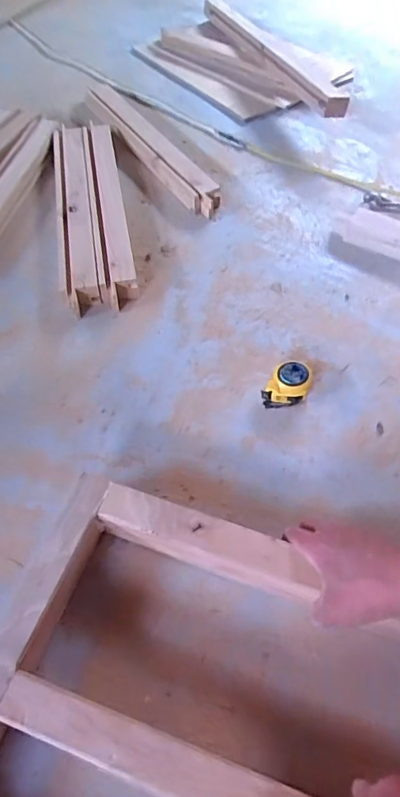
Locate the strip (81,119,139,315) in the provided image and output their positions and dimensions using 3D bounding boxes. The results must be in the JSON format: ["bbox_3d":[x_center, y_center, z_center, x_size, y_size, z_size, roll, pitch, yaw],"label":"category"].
[{"bbox_3d":[-0.167,-0.360,0.880,0.061,0.042,0.502,-8,57,-7],"label":"strip"}]

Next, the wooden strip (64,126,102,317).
[{"bbox_3d":[-0.221,-0.348,0.865,0.059,0.046,0.490,-8,57,-6],"label":"wooden strip"}]

